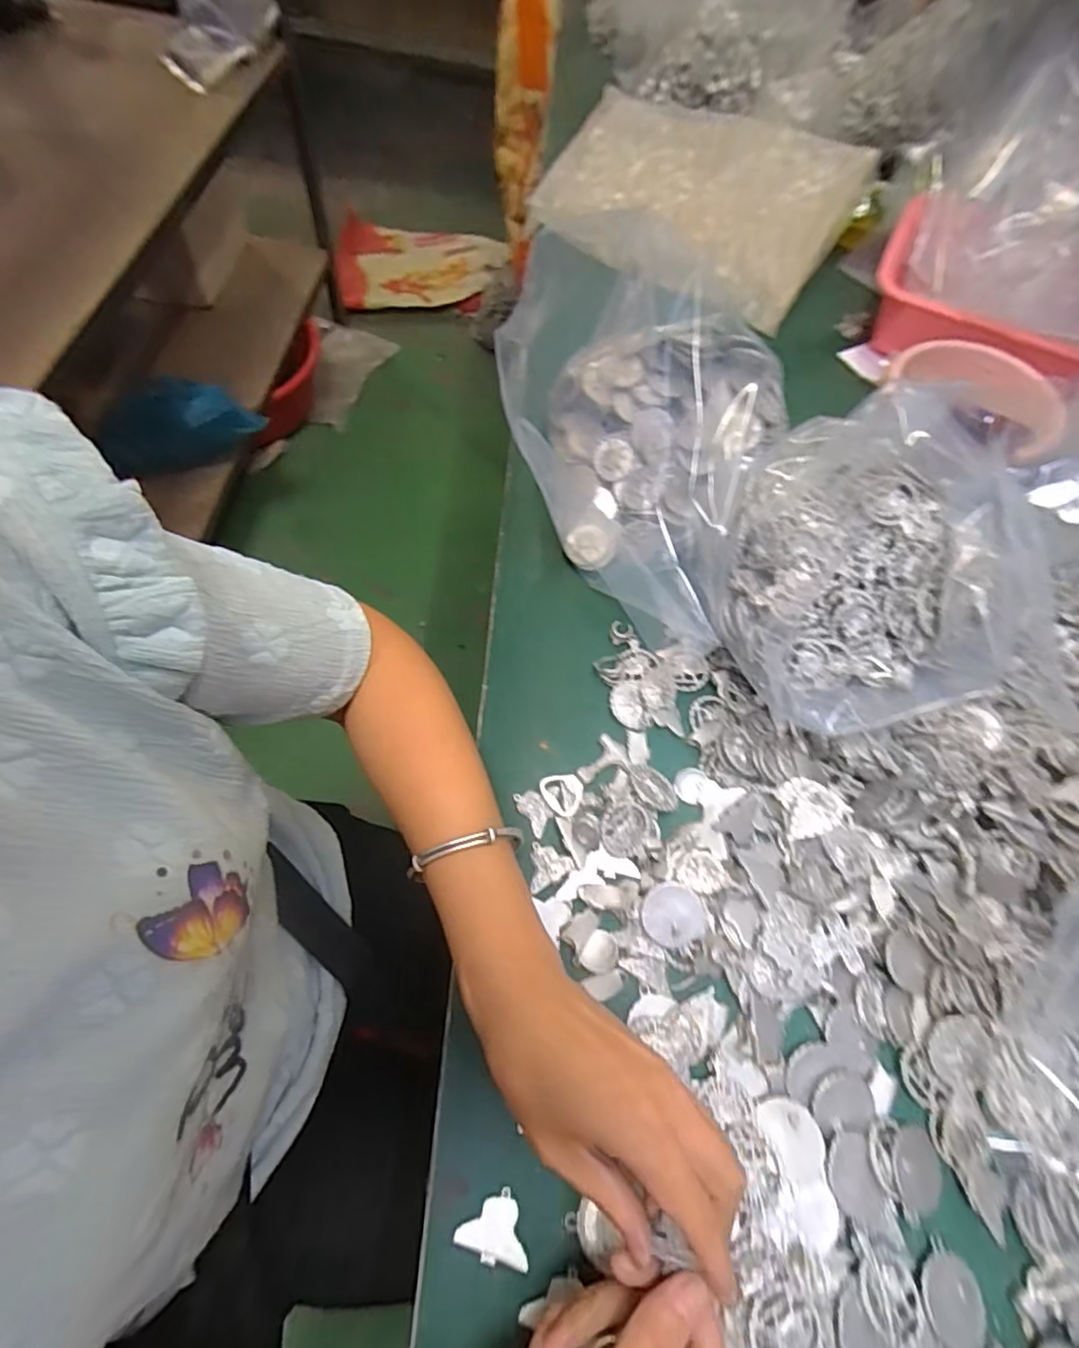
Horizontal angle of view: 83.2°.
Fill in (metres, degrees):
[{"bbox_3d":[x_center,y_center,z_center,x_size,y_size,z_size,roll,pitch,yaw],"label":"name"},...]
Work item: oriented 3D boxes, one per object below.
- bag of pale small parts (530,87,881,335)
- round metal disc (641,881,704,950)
[{"bbox_3d":[0.175,-0.552,0.715,0.347,0.109,0.219,23,62,5],"label":"bag of pale small parts"},{"bbox_3d":[0.083,0.147,0.372,0.040,0.007,0.037,1,86,-12],"label":"round metal disc"}]

